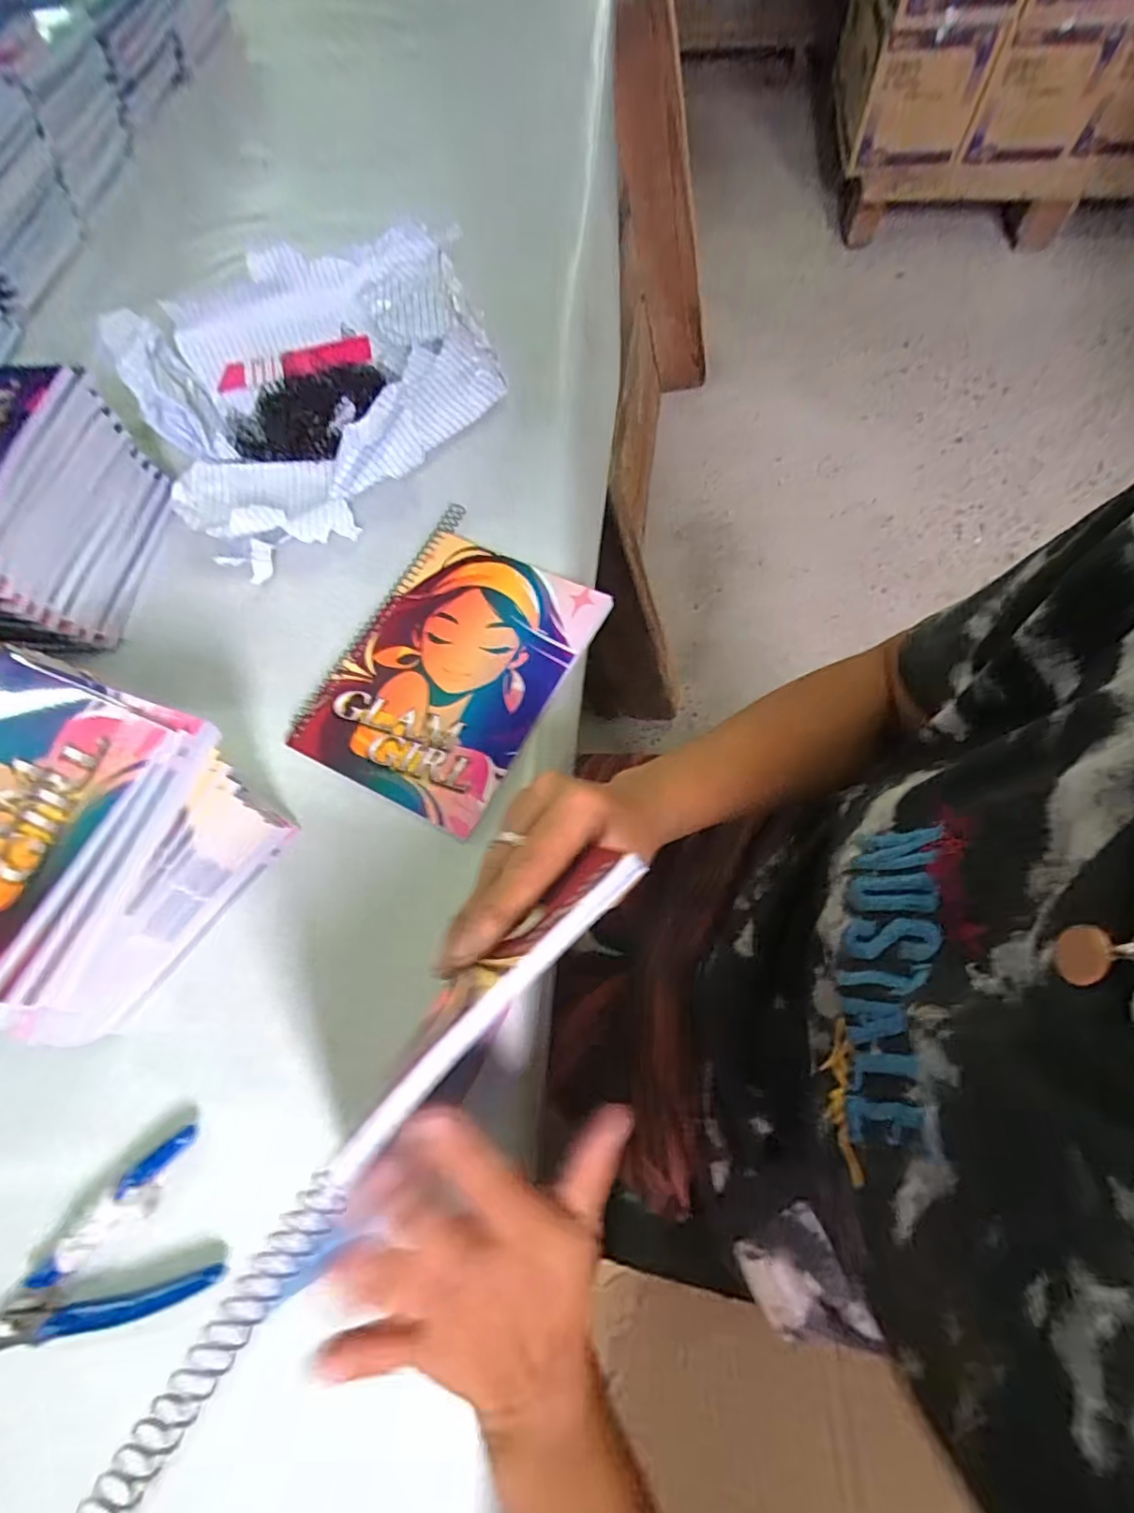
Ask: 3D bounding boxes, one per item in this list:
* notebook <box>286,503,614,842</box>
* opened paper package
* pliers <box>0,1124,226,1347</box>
[{"bbox_3d":[-0.079,-0.063,0.412,0.148,0.009,0.196,26,71,12],"label":"notebook"},{"bbox_3d":[-0.191,-0.299,0.477,0.279,0.068,0.253,-28,70,-9],"label":"opened paper package"},{"bbox_3d":[-0.232,0.250,0.293,0.117,0.011,0.067,-29,70,-10],"label":"pliers"}]

